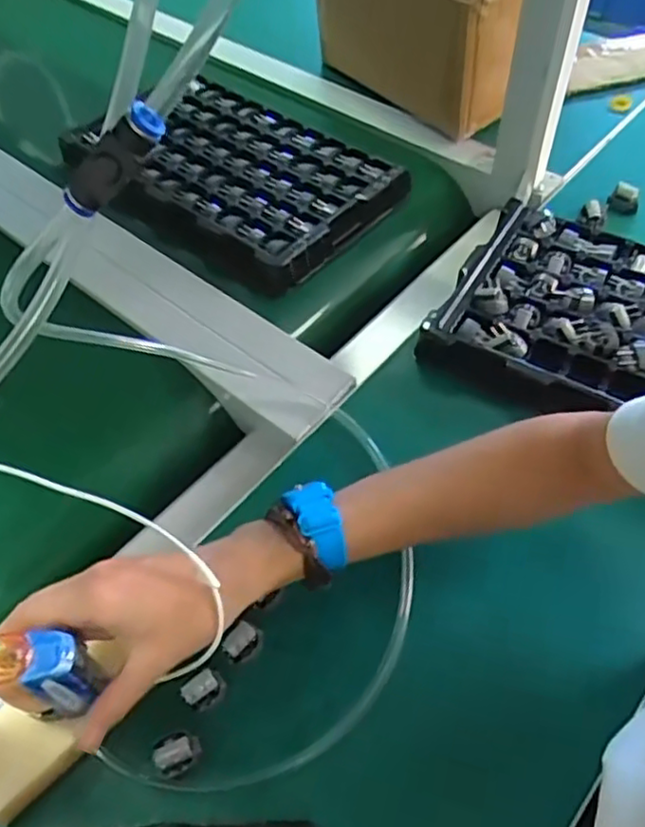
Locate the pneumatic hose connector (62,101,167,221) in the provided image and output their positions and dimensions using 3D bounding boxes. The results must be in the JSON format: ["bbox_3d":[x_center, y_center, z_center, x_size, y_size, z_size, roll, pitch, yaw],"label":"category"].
[{"bbox_3d":[-0.078,-0.090,0.243,0.050,0.015,0.013,-35,50,26],"label":"pneumatic hose connector"}]

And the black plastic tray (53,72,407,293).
[{"bbox_3d":[-0.100,-0.260,0.724,0.314,0.027,0.223,35,63,25],"label":"black plastic tray"}]

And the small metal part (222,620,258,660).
[{"bbox_3d":[-0.053,0.147,0.434,0.014,0.014,0.023,38,65,26],"label":"small metal part"}]

